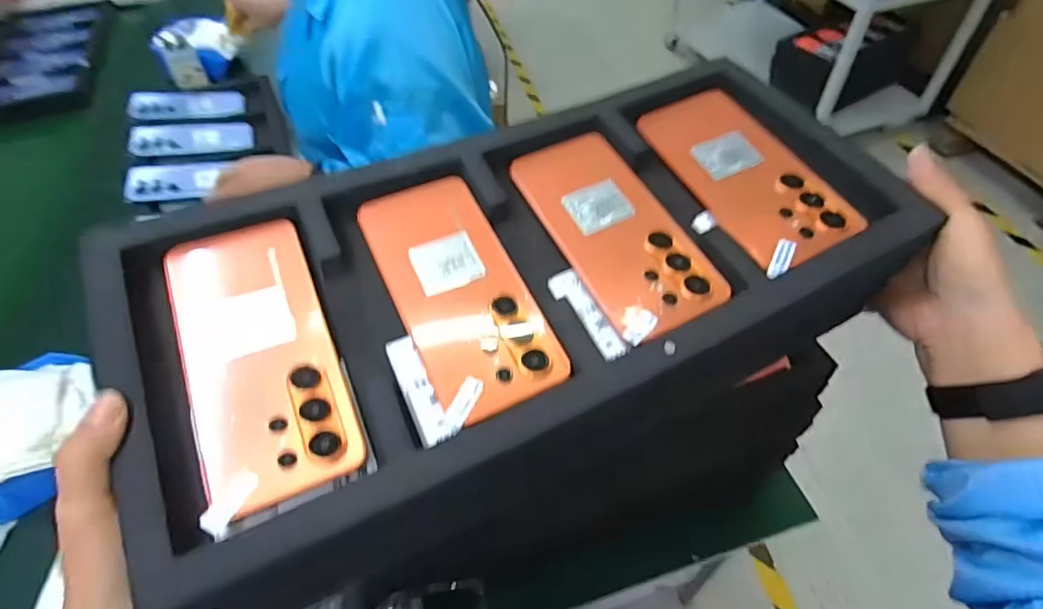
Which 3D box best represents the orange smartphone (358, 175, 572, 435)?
[{"bbox_3d":[-0.040,-0.012,0.347,0.077,0.005,0.168,-21,63,-15],"label":"orange smartphone"}]

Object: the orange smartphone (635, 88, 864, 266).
[{"bbox_3d":[0.154,-0.096,0.390,0.078,0.006,0.166,-27,58,-5],"label":"orange smartphone"}]

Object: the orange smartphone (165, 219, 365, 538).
[{"bbox_3d":[-0.149,0.026,0.317,0.078,0.013,0.172,-18,66,-12],"label":"orange smartphone"}]

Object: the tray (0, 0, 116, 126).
[{"bbox_3d":[-0.964,-0.517,1.136,0.217,0.058,0.416,-10,57,-7],"label":"tray"}]

